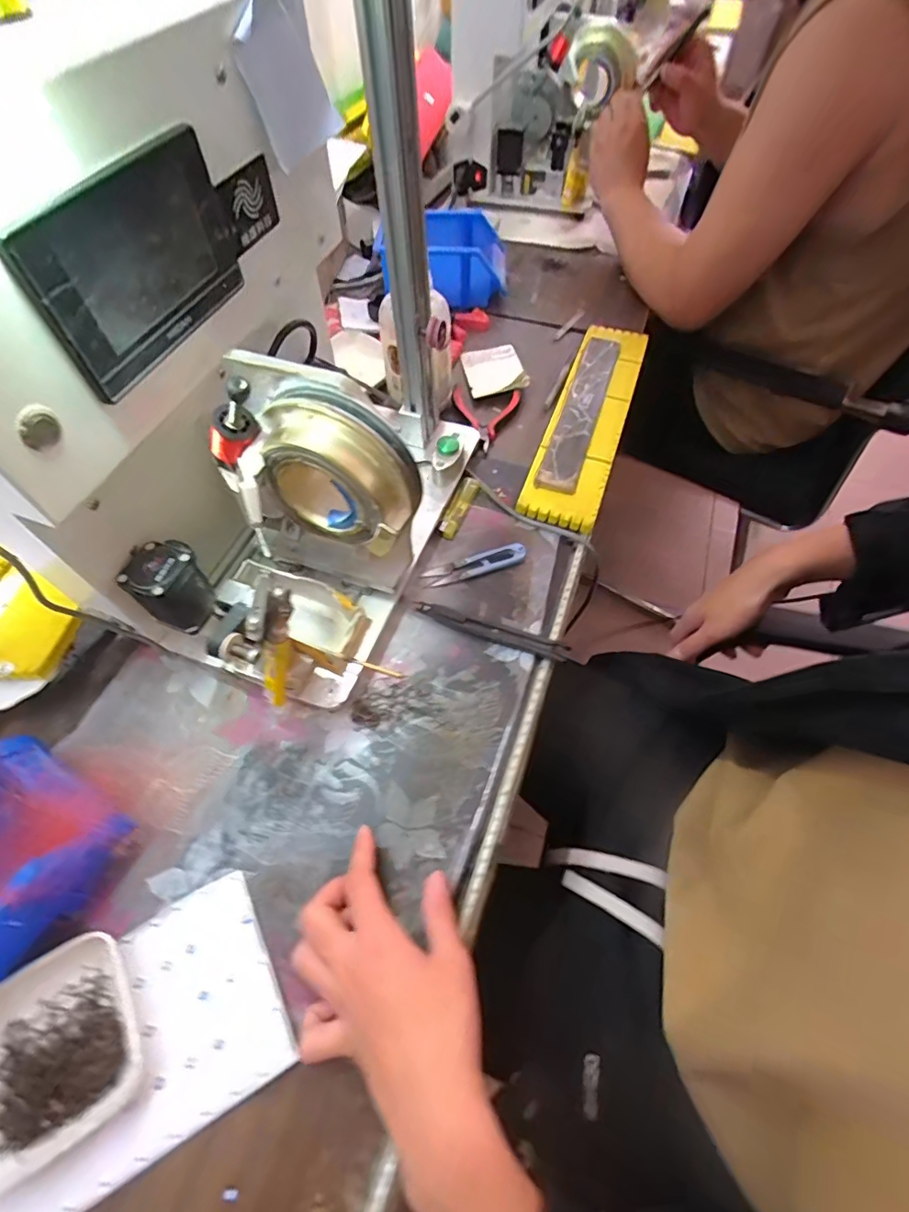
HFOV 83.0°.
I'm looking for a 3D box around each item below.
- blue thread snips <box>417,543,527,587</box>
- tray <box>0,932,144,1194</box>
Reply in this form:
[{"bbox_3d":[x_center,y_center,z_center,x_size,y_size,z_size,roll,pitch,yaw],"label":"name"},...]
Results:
[{"bbox_3d":[0.019,-0.041,0.499,0.103,0.011,0.022,-16,60,-9],"label":"blue thread snips"},{"bbox_3d":[-0.249,0.269,0.309,0.106,0.020,0.100,-28,63,-16],"label":"tray"}]

